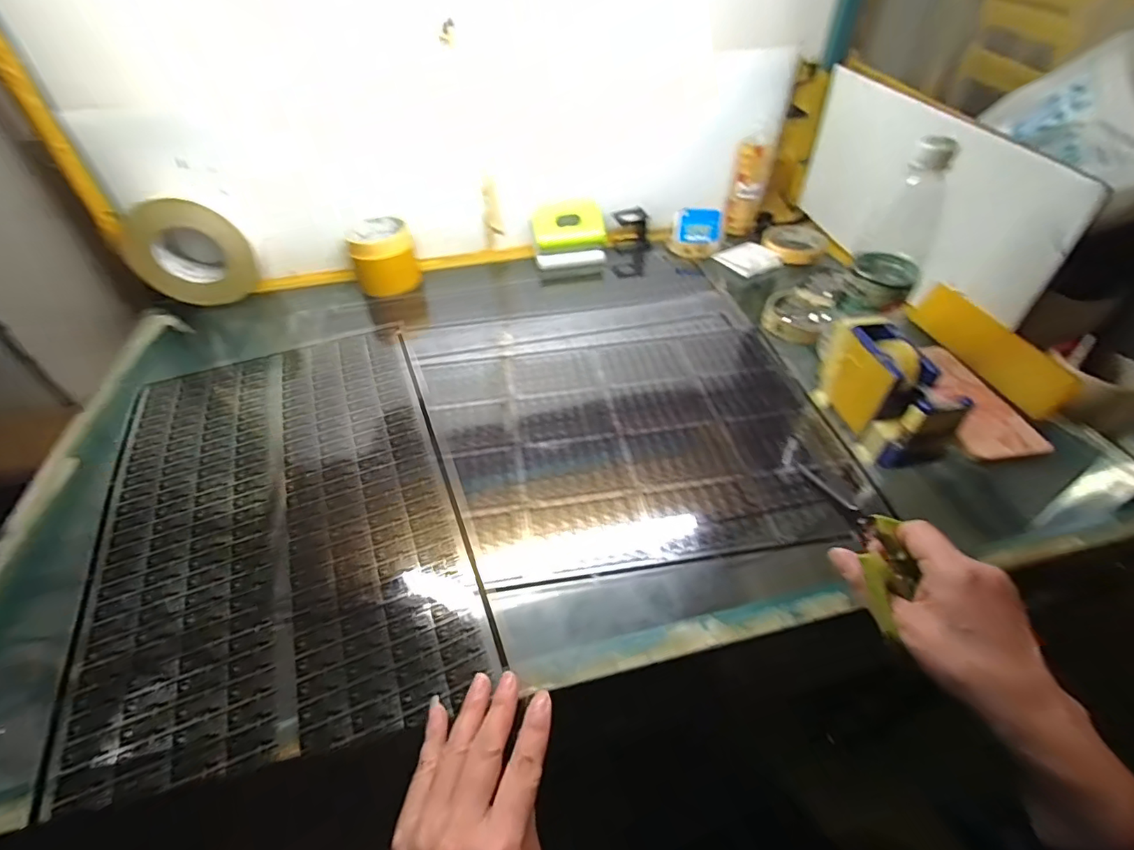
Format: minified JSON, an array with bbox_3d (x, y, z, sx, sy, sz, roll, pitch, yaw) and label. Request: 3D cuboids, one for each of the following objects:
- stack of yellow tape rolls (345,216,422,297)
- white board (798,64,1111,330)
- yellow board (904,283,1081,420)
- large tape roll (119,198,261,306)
[{"bbox_3d":[-0.260,-0.240,0.737,0.084,0.082,0.084,-15,47,-13],"label":"stack of yellow tape rolls"},{"bbox_3d":[0.427,-0.281,0.648,0.018,0.212,0.420,-17,47,2],"label":"white board"},{"bbox_3d":[0.463,-0.091,0.571,0.014,0.061,0.200,-7,46,-6],"label":"yellow board"},{"bbox_3d":[-0.485,-0.220,0.664,0.144,0.126,0.034,-4,46,-3],"label":"large tape roll"}]

